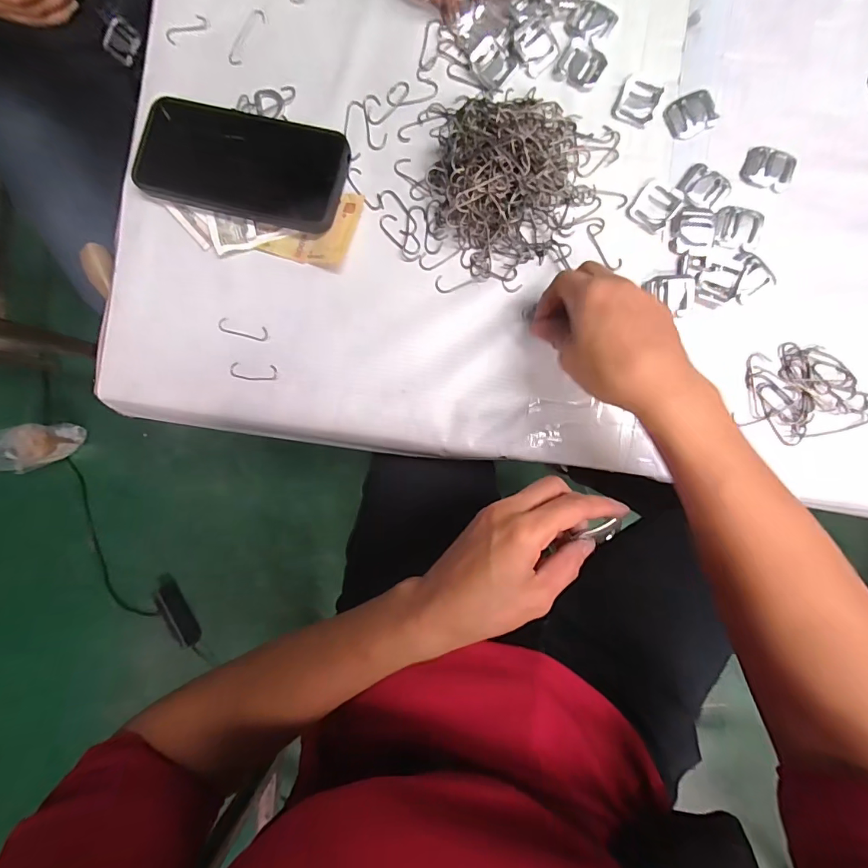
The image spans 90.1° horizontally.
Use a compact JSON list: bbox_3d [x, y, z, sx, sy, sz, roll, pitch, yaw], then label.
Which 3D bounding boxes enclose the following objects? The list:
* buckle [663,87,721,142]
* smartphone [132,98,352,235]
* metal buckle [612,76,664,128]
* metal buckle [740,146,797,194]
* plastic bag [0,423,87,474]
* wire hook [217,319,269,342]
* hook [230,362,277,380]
[{"bbox_3d":[0.201,-0.248,0.335,0.037,0.007,0.031,-24,87,3],"label":"buckle"},{"bbox_3d":[-0.158,-0.219,0.354,0.172,0.019,0.078,15,89,5],"label":"smartphone"},{"bbox_3d":[0.159,-0.259,0.338,0.031,0.004,0.032,23,90,5],"label":"metal buckle"},{"bbox_3d":[0.255,-0.203,0.328,0.037,0.005,0.033,19,90,5],"label":"metal buckle"},{"bbox_3d":[-1.022,0.034,1.089,0.106,0.257,0.069,48,120,4],"label":"plastic bag"},{"bbox_3d":[-0.159,-0.087,0.359,0.043,0.004,0.012,15,89,5],"label":"wire hook"},{"bbox_3d":[-0.150,-0.052,0.359,0.040,0.004,0.014,6,89,5],"label":"hook"}]

